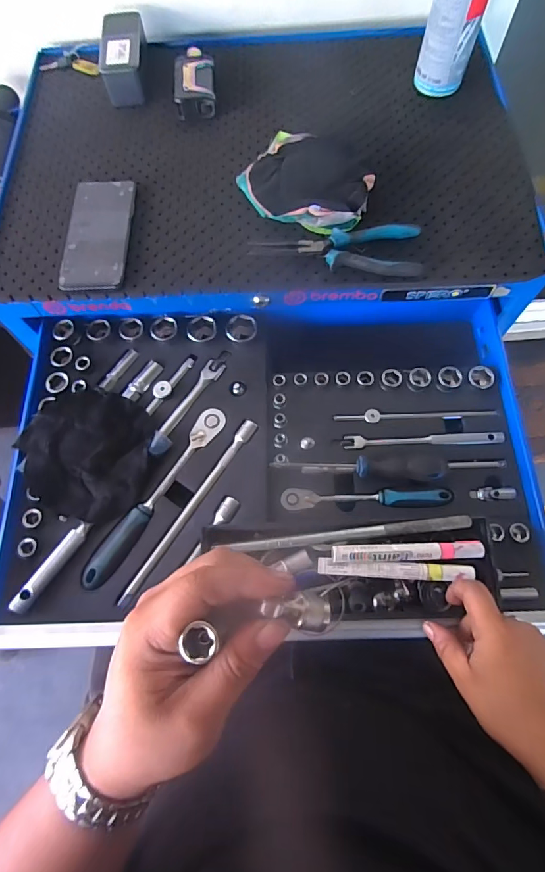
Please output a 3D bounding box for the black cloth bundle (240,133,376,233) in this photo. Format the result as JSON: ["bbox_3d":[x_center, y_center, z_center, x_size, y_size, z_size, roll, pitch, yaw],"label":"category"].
[{"bbox_3d":[0.052,-0.323,0.533,0.149,0.031,0.153,0,71,1],"label":"black cloth bundle"}]

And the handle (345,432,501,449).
[{"bbox_3d":[0.179,0.005,0.511,0.184,0.012,0.016,-1,71,1],"label":"handle"}]

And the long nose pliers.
[{"bbox_3d":[0.073,-0.218,0.499,0.192,0.019,0.059,2,72,2],"label":"long nose pliers"}]

